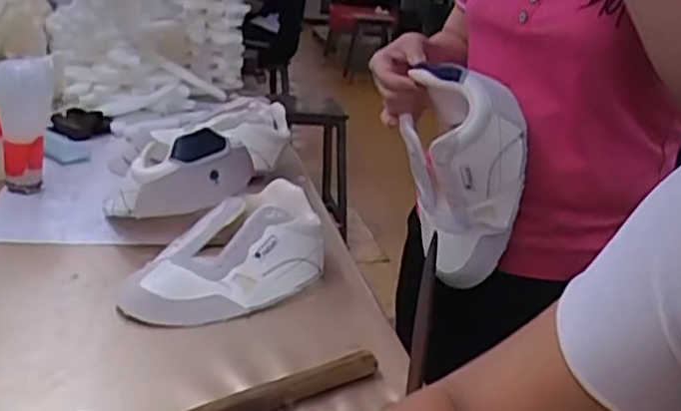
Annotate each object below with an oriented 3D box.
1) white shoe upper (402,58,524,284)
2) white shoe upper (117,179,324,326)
[{"bbox_3d":[0.127,-0.030,0.781,0.089,0.228,0.123,-1,22,-19],"label":"white shoe upper"},{"bbox_3d":[-0.126,0.050,0.772,0.232,0.087,0.142,-9,26,-37],"label":"white shoe upper"}]

